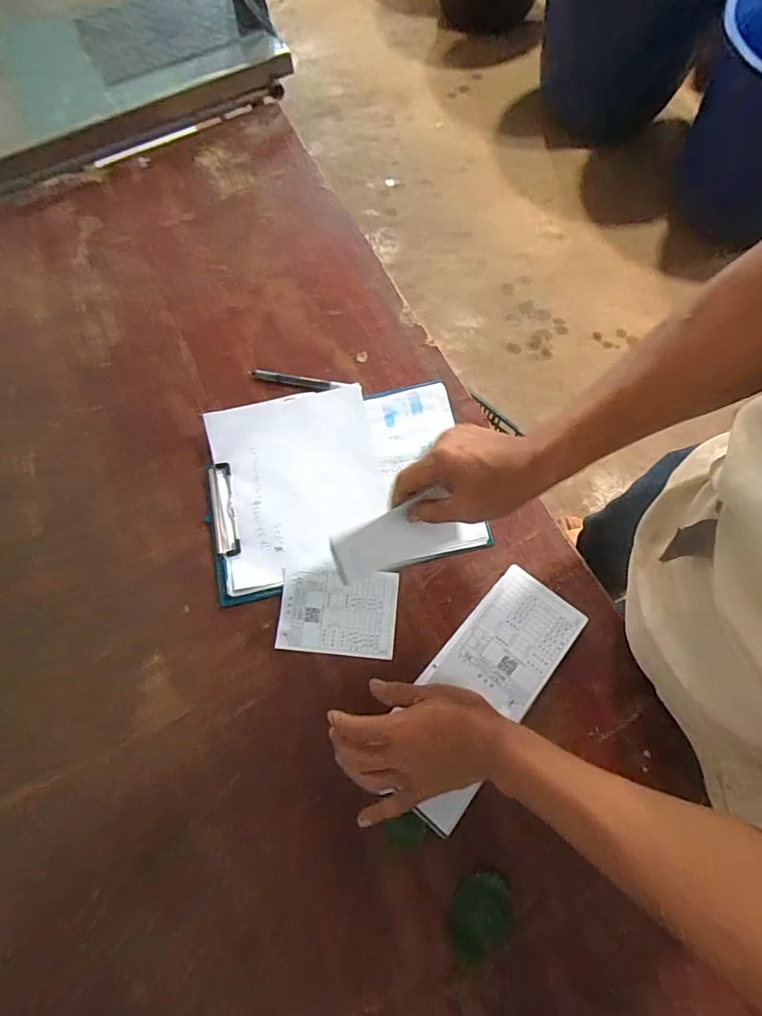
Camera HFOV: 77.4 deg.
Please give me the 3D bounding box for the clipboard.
[{"bbox_3d":[-0.054,-0.035,0.569,0.305,0.022,0.239,-11,71,-3],"label":"clipboard"}]

